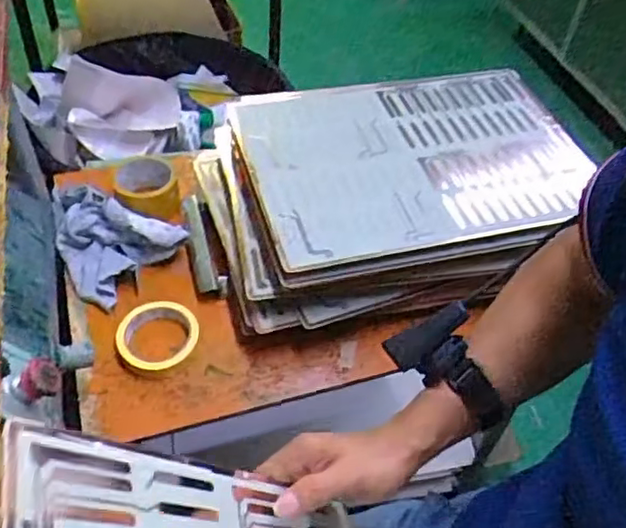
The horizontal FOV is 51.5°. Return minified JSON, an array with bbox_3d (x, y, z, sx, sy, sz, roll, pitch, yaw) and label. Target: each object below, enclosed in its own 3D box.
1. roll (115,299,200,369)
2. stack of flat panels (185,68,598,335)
[{"bbox_3d":[-0.187,0.083,0.784,0.094,0.021,0.093,3,48,-3],"label":"roll"},{"bbox_3d":[0.090,-0.099,0.871,0.483,0.132,0.325,-9,49,-13],"label":"stack of flat panels"}]

